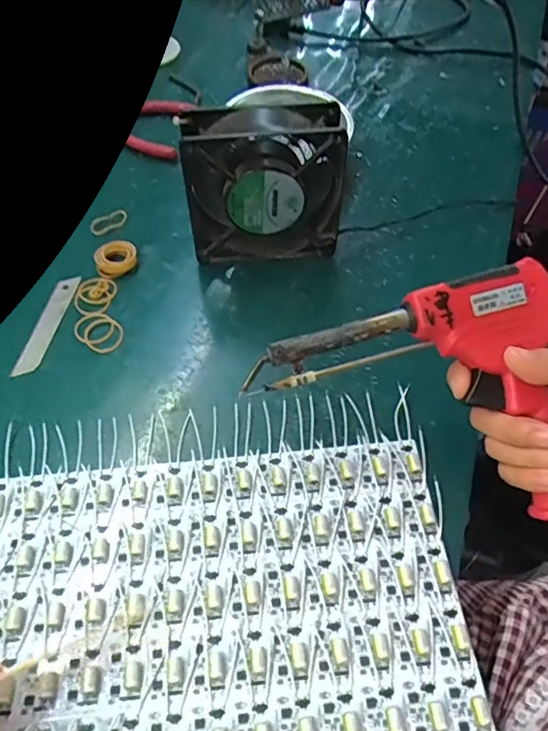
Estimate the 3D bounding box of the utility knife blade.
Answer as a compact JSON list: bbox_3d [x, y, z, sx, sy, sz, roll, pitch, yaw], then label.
[{"bbox_3d":[-0.179,-0.034,0.443,0.019,0.004,0.098,8,55,4],"label":"utility knife blade"}]

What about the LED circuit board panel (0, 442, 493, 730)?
[{"bbox_3d":[-0.031,0.162,0.303,0.276,0.011,0.238,-5,55,-5],"label":"LED circuit board panel"}]

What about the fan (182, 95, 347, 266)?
[{"bbox_3d":[-0.007,-0.141,0.449,0.120,0.124,0.049,1,55,0],"label":"fan"}]

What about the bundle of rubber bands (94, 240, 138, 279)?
[{"bbox_3d":[-0.135,-0.094,0.478,0.033,0.013,0.042,13,55,7],"label":"bundle of rubber bands"}]

